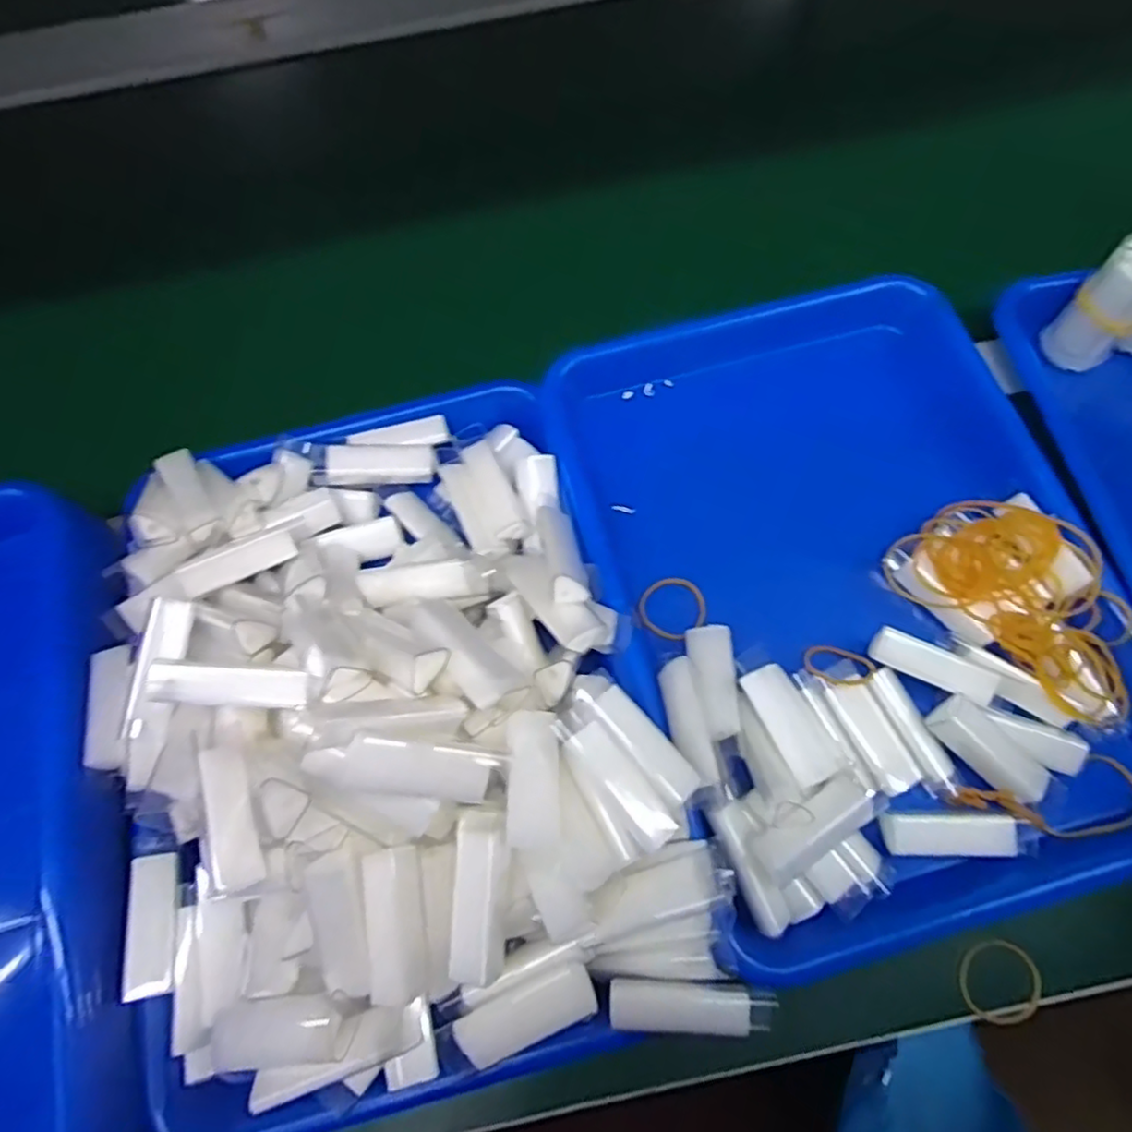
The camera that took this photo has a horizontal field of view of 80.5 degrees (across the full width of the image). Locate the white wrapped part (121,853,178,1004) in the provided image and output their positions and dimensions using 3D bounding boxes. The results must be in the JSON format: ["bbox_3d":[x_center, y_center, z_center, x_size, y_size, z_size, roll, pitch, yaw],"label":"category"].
[{"bbox_3d":[-0.178,0.154,0.285,0.017,0.007,0.055,-9,70,-1],"label":"white wrapped part"}]

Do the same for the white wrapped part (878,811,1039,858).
[{"bbox_3d":[0.180,0.122,0.303,0.069,0.011,0.018,-1,70,2],"label":"white wrapped part"}]

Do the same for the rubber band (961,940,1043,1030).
[{"bbox_3d":[0.198,0.189,0.304,0.038,0.008,0.031,-25,56,-14],"label":"rubber band"}]

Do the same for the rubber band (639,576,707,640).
[{"bbox_3d":[0.058,0.022,0.358,0.035,0.005,0.033,-1,70,2],"label":"rubber band"}]

